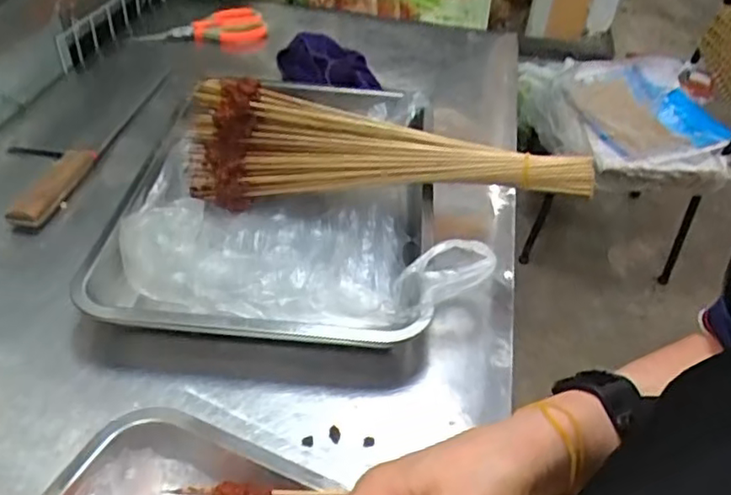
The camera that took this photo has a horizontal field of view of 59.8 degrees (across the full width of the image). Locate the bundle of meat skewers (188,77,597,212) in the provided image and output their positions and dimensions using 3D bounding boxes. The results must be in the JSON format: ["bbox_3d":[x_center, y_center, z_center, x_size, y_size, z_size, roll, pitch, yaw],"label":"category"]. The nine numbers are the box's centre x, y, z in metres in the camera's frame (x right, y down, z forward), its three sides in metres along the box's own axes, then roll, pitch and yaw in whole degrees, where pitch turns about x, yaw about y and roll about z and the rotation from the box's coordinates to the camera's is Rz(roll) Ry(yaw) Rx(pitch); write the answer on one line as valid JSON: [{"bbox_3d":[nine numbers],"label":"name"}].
[{"bbox_3d":[0.012,-0.090,0.624,0.387,0.100,0.071,8,41,5],"label":"bundle of meat skewers"}]

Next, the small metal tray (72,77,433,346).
[{"bbox_3d":[-0.080,-0.062,0.627,0.284,0.056,0.369,5,41,2],"label":"small metal tray"}]

